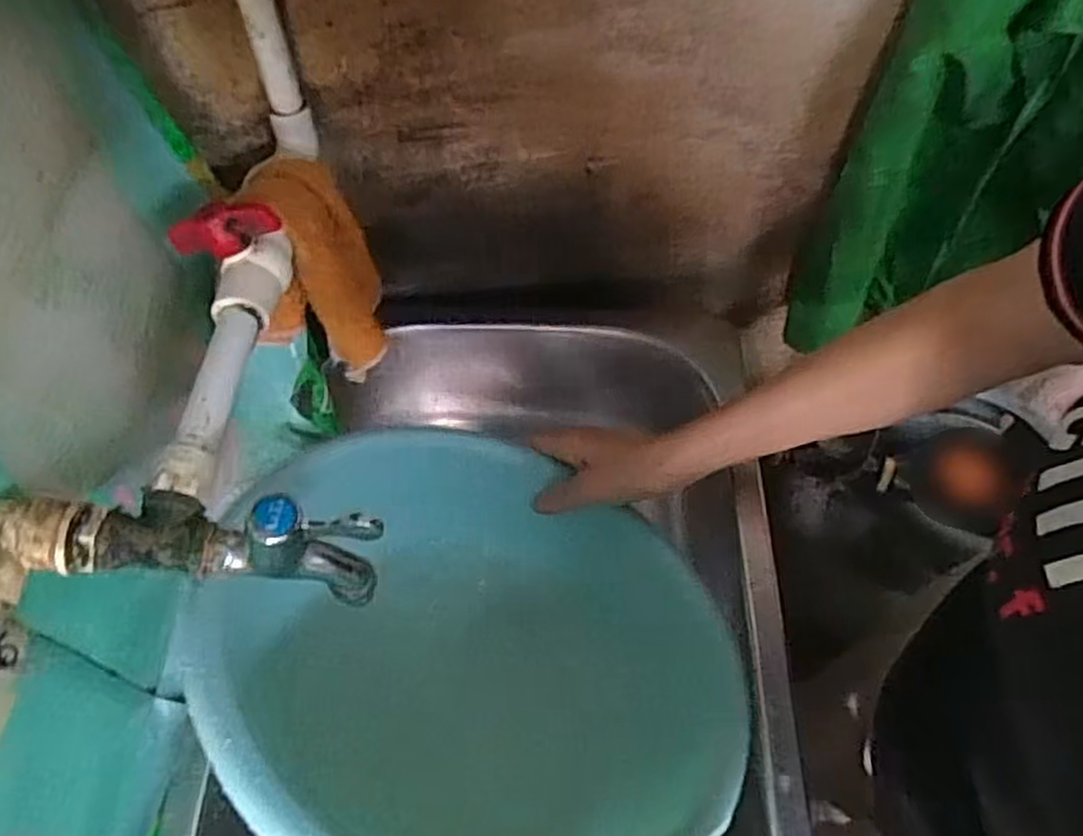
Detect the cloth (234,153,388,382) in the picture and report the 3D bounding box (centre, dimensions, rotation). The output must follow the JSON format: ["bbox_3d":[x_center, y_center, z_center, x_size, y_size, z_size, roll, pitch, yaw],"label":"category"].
[{"bbox_3d":[-0.146,-0.099,0.492,0.089,0.127,0.092,21,59,13],"label":"cloth"}]

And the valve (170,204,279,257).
[{"bbox_3d":[-0.177,-0.103,0.404,0.070,0.025,0.013,-9,55,17],"label":"valve"}]

